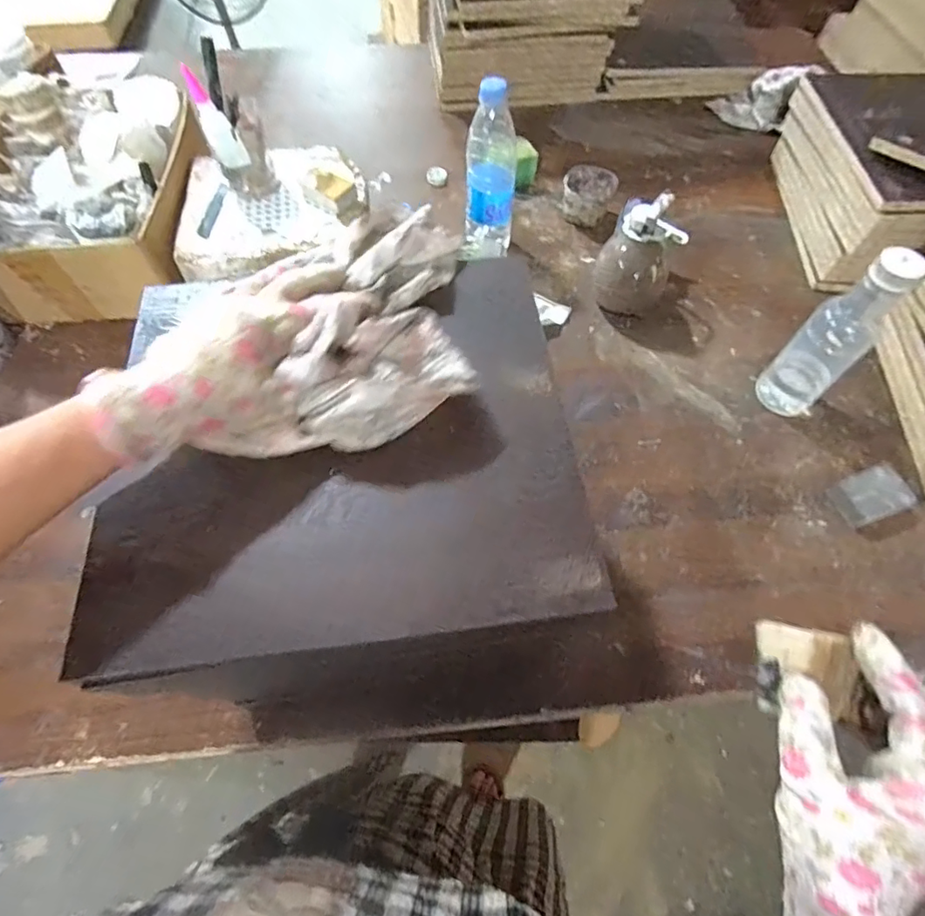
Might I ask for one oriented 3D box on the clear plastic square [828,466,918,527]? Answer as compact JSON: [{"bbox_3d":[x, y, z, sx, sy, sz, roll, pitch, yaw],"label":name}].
[{"bbox_3d":[0.451,0.040,0.579,0.069,0.033,0.052,-18,64,-10],"label":"clear plastic square"}]

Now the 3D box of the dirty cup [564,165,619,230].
[{"bbox_3d":[0.185,-0.390,0.785,0.075,0.046,0.080,0,62,-1],"label":"dirty cup"}]

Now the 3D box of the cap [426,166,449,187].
[{"bbox_3d":[-0.040,-0.453,0.844,0.033,0.016,0.032,0,62,-1],"label":"cap"}]

